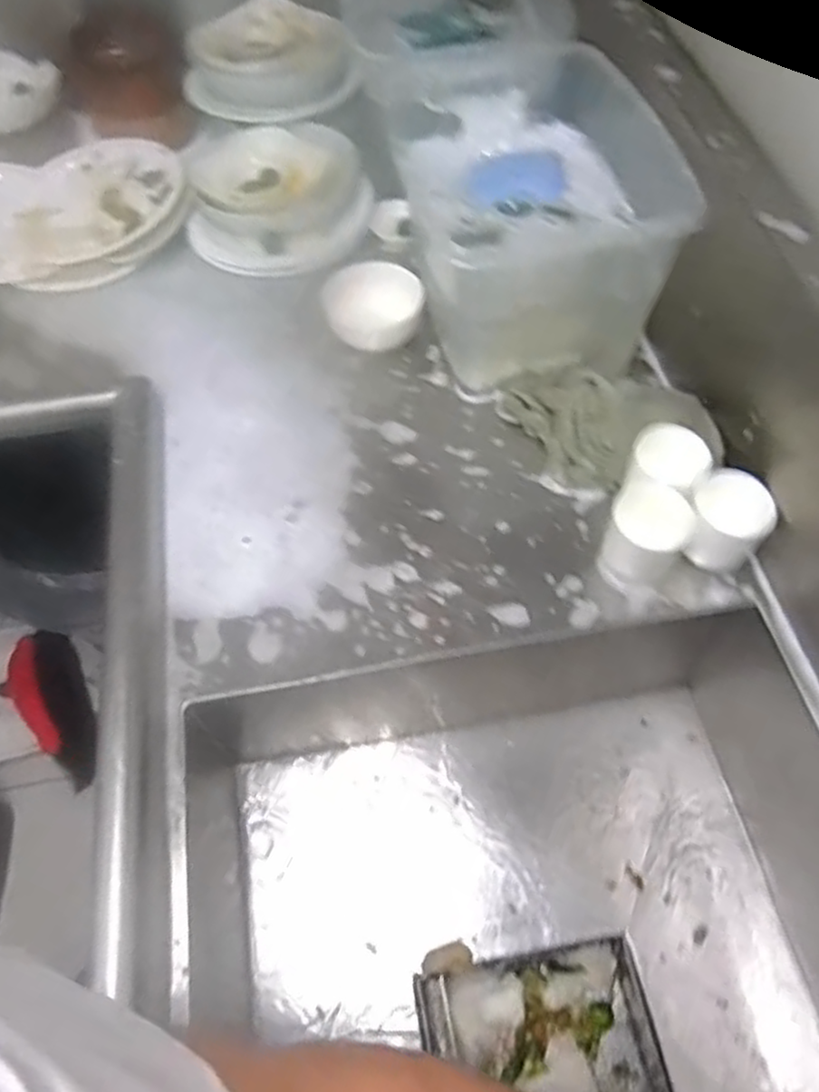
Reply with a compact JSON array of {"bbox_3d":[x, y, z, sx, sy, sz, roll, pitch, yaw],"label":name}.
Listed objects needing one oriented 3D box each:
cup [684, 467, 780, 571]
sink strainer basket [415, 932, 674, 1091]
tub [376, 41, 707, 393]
[{"bbox_3d":[0.273,-0.023,0.646,0.079,0.074,0.066,25,62,17],"label":"cup"},{"bbox_3d":[0.121,0.460,0.672,0.210,0.058,0.163,-9,58,-4],"label":"sink strainer basket"},{"bbox_3d":[0.133,-0.365,0.775,0.233,0.157,0.357,-5,58,-1],"label":"tub"}]

